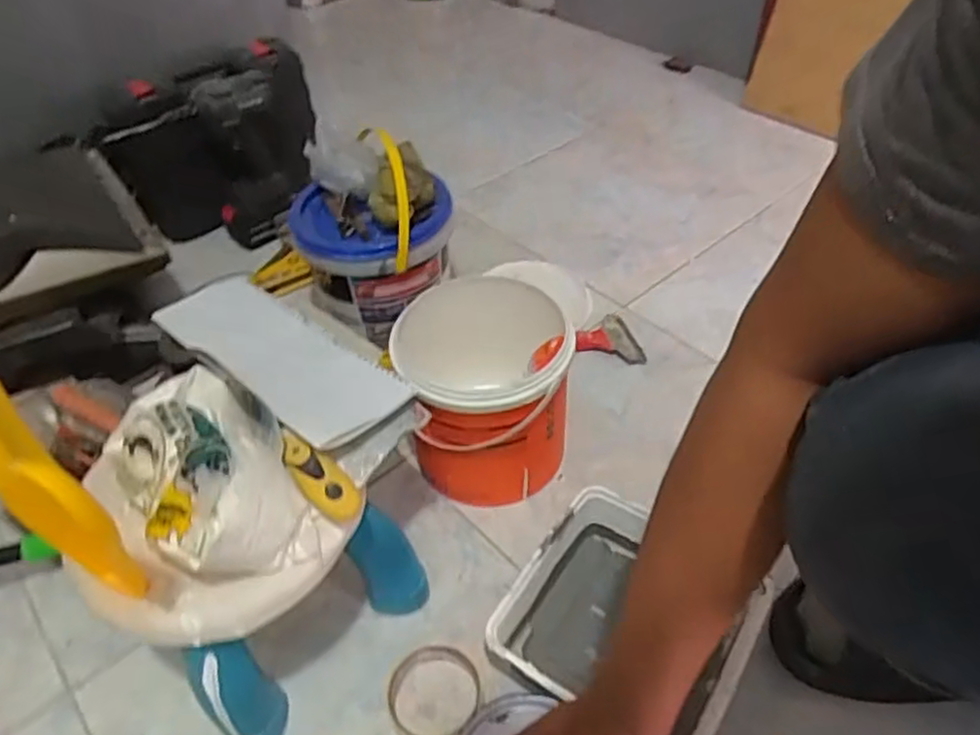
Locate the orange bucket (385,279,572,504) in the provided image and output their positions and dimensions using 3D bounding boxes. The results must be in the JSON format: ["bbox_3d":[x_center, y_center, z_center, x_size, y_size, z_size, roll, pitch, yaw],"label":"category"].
[{"bbox_3d":[-0.004,0.033,0.754,0.164,0.191,0.164,-2,45,2],"label":"orange bucket"}]

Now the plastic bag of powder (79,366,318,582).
[{"bbox_3d":[-0.210,0.079,0.510,0.120,0.080,0.157,-22,48,-18],"label":"plastic bag of powder"}]

